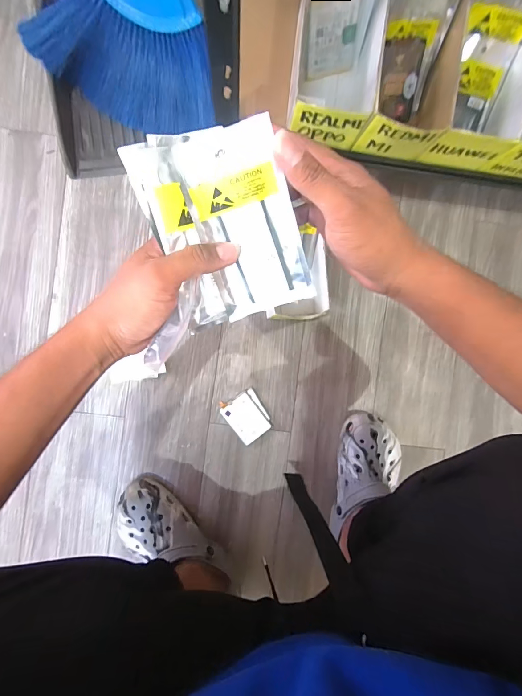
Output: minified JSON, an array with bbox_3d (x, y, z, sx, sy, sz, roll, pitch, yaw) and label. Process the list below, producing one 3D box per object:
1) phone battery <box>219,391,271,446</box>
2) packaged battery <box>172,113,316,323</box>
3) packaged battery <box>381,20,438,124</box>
[{"bbox_3d":[-0.029,0.127,0.621,0.059,0.005,0.088,-36,94,-3],"label":"phone battery"},{"bbox_3d":[-0.008,-0.094,0.269,0.075,0.005,0.138,-16,120,2],"label":"packaged battery"},{"bbox_3d":[0.183,-0.354,0.441,0.064,0.008,0.101,-10,135,-10],"label":"packaged battery"}]

